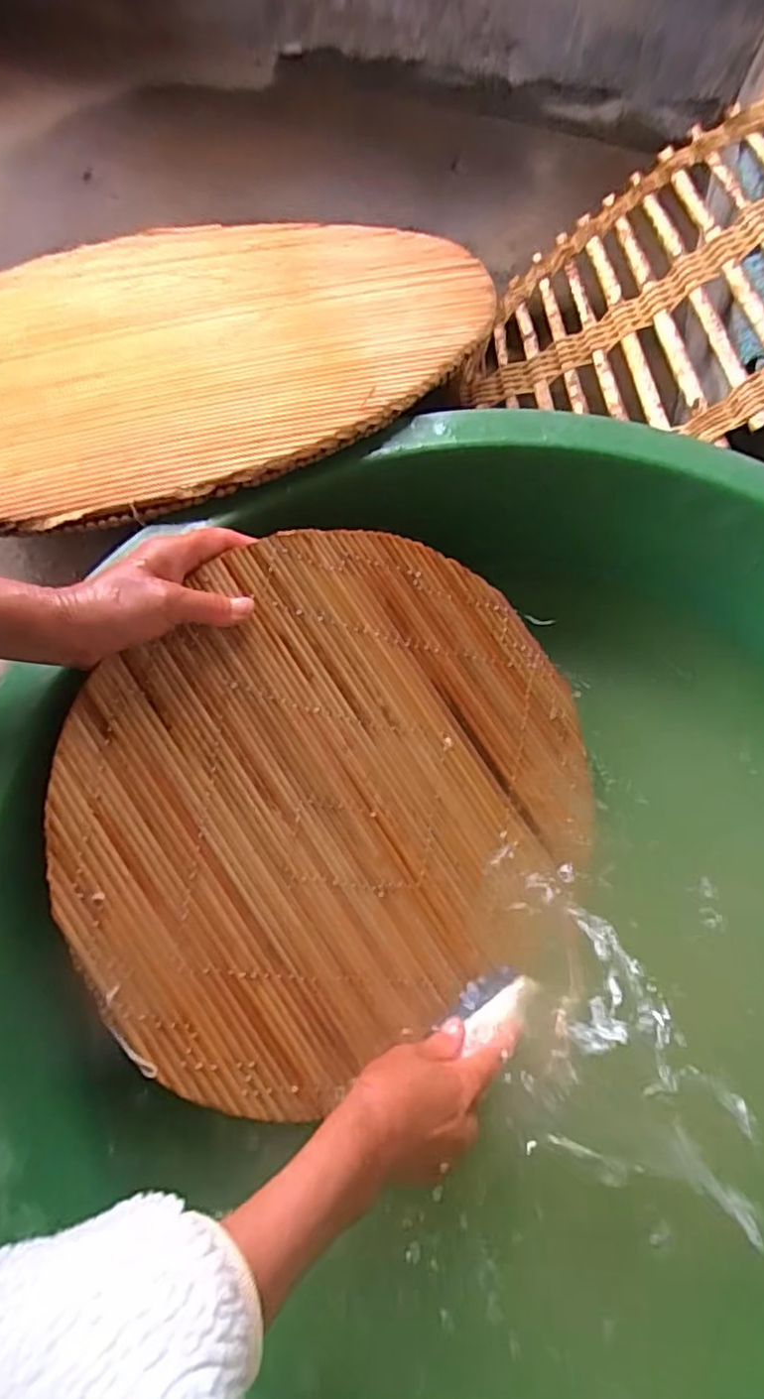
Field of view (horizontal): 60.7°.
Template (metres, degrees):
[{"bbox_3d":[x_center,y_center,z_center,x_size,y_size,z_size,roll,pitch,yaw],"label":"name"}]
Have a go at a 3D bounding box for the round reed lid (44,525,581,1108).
[{"bbox_3d":[-0.022,0.074,0.449,0.338,0.024,0.380,45,71,-15],"label":"round reed lid"}]

